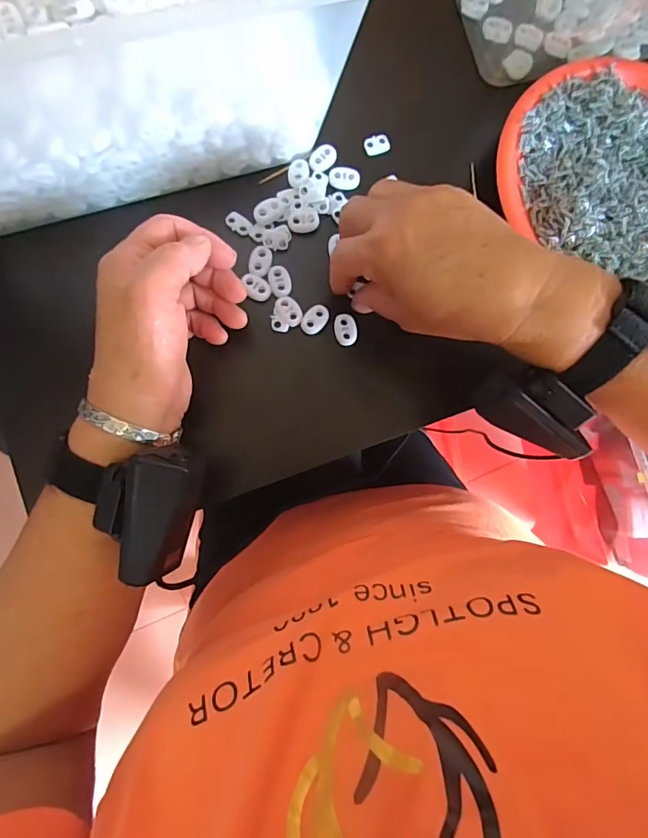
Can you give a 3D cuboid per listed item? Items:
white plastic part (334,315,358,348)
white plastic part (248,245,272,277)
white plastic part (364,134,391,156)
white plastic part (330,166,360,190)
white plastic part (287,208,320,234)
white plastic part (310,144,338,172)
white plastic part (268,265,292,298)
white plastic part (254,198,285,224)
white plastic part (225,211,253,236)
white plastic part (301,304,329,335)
[{"bbox_3d":[0.016,-0.064,0.325,0.016,0.004,0.022,-6,85,-6],"label":"white plastic part"},{"bbox_3d":[-0.045,-0.113,0.322,0.015,0.004,0.022,13,83,-4],"label":"white plastic part"},{"bbox_3d":[0.040,-0.210,0.347,0.019,0.004,0.013,-20,86,-7],"label":"white plastic part"},{"bbox_3d":[0.015,-0.178,0.336,0.022,0.006,0.015,16,83,-4],"label":"white plastic part"},{"bbox_3d":[-0.015,-0.144,0.329,0.023,0.004,0.016,-11,85,-7],"label":"white plastic part"},{"bbox_3d":[-0.001,-0.192,0.334,0.017,0.004,0.023,38,82,-1],"label":"white plastic part"},{"bbox_3d":[-0.031,-0.098,0.322,0.016,0.004,0.023,-6,85,-6],"label":"white plastic part"},{"bbox_3d":[-0.039,-0.149,0.326,0.022,0.006,0.014,-31,88,-8],"label":"white plastic part"},{"bbox_3d":[-0.061,-0.141,0.327,0.019,0.004,0.012,32,82,-1],"label":"white plastic part"},{"bbox_3d":[-0.006,-0.071,0.323,0.015,0.004,0.022,38,82,-1],"label":"white plastic part"}]

